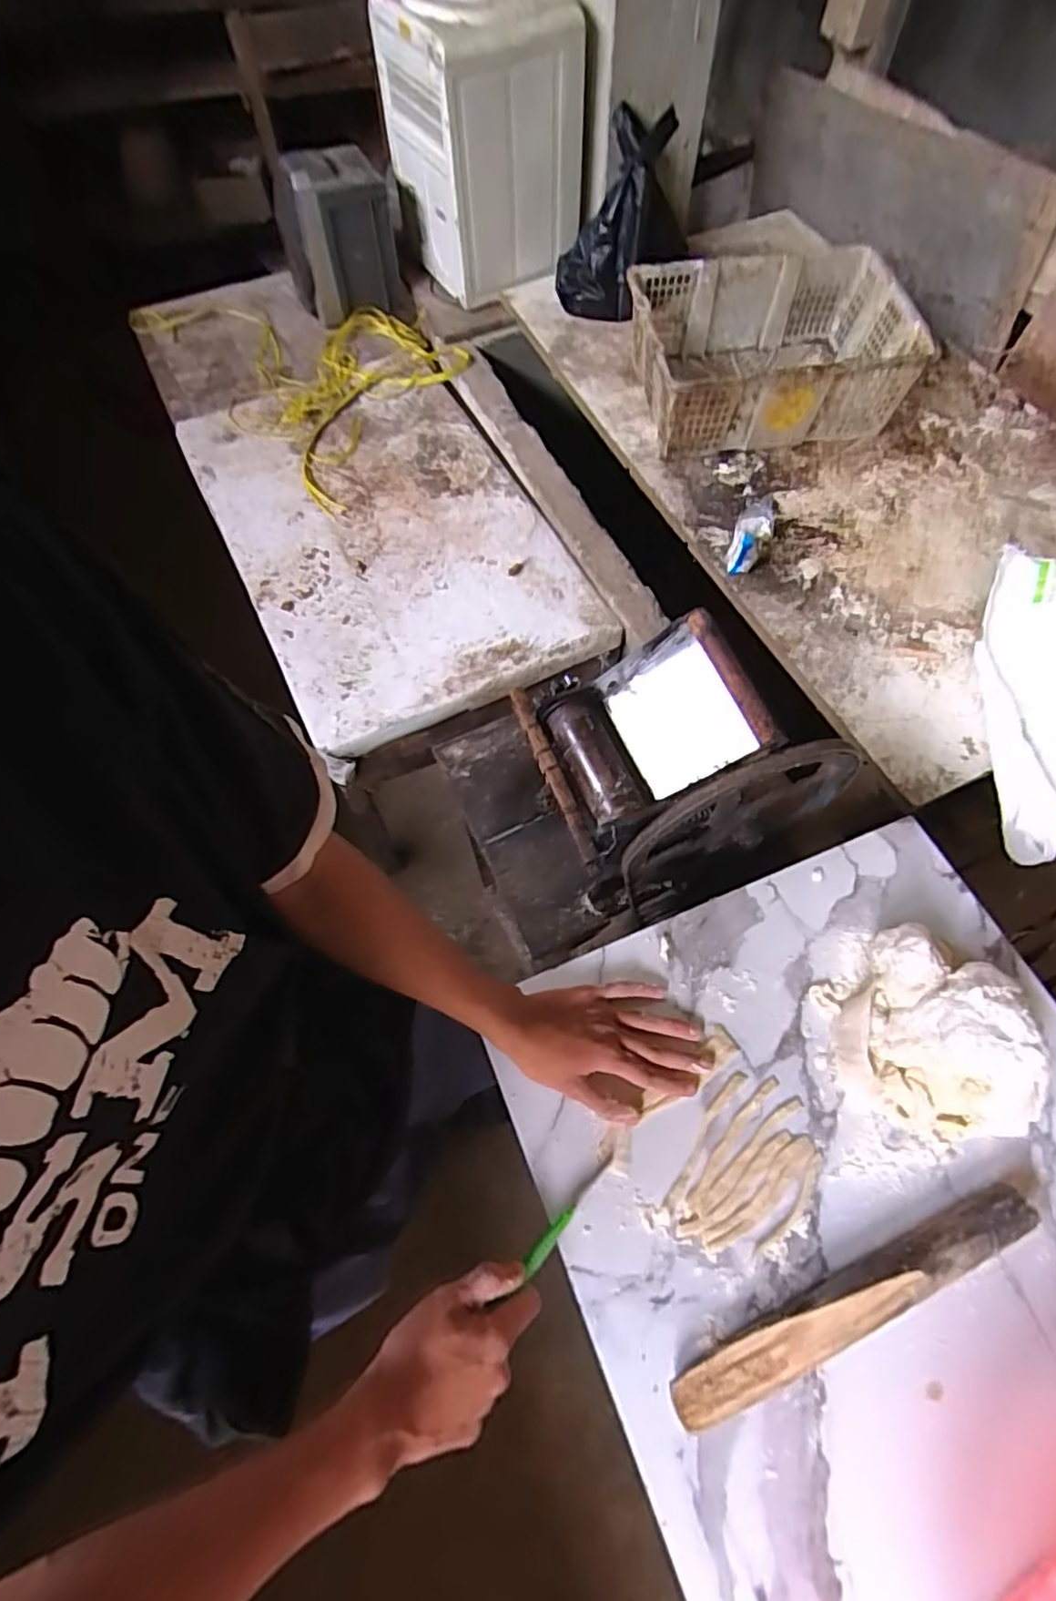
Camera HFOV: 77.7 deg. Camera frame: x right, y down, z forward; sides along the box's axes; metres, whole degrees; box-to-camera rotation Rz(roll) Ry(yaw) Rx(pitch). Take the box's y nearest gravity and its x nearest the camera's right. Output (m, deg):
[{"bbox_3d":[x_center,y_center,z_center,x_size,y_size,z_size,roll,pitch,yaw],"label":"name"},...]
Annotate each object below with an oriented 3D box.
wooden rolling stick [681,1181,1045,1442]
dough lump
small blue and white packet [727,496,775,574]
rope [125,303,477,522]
[{"bbox_3d":[0.243,0.370,0.483,0.296,0.029,0.038,-24,63,-10],"label":"wooden rolling stick"},{"bbox_3d":[0.347,0.191,0.556,0.153,0.063,0.159,18,66,10],"label":"dough lump"},{"bbox_3d":[0.371,-0.439,1.092,0.054,0.057,0.131,22,64,14],"label":"small blue and white packet"},{"bbox_3d":[-0.430,-0.907,1.343,0.466,0.089,0.721,-37,66,-17],"label":"rope"}]

